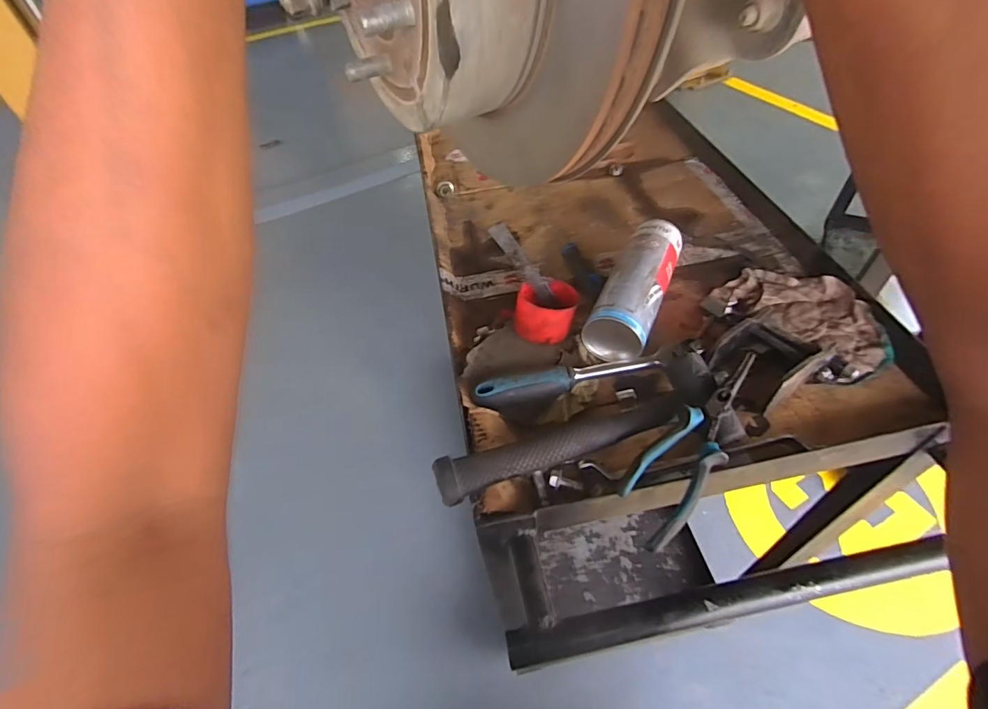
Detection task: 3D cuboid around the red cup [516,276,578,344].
[{"bbox_3d":[0.058,-0.048,0.539,0.065,0.049,0.072,8,42,0],"label":"red cup"}]

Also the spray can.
[{"bbox_3d":[0.164,-0.074,0.552,0.062,0.069,0.193,19,55,20],"label":"spray can"}]

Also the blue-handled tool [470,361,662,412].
[{"bbox_3d":[0.075,0.025,0.483,0.185,0.024,0.031,-12,50,-5],"label":"blue-handled tool"}]

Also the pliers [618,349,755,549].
[{"bbox_3d":[0.178,0.071,0.410,0.052,0.017,0.212,36,62,29],"label":"pliers"}]

